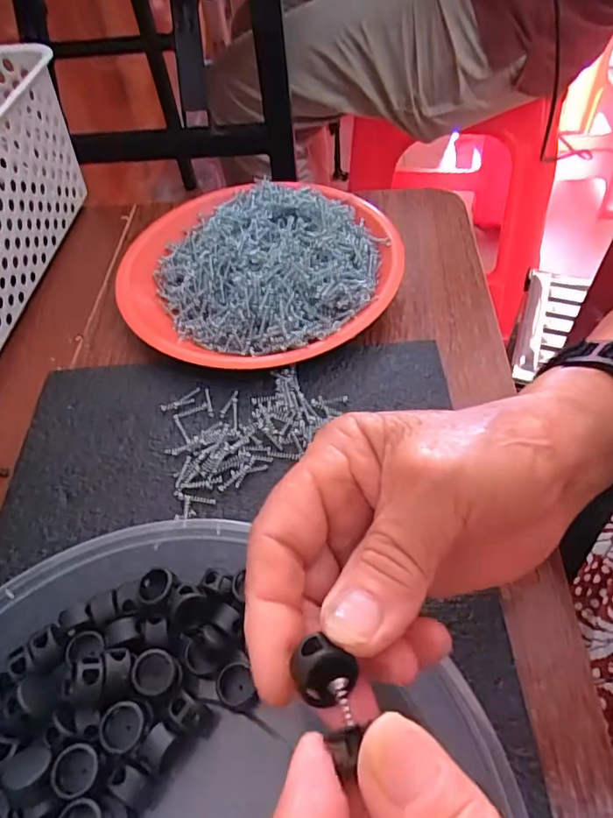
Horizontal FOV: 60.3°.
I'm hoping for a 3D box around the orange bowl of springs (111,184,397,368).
[{"bbox_3d":[-0.033,-0.099,0.360,0.187,0.039,0.172,-2,53,2],"label":"orange bowl of springs"}]

